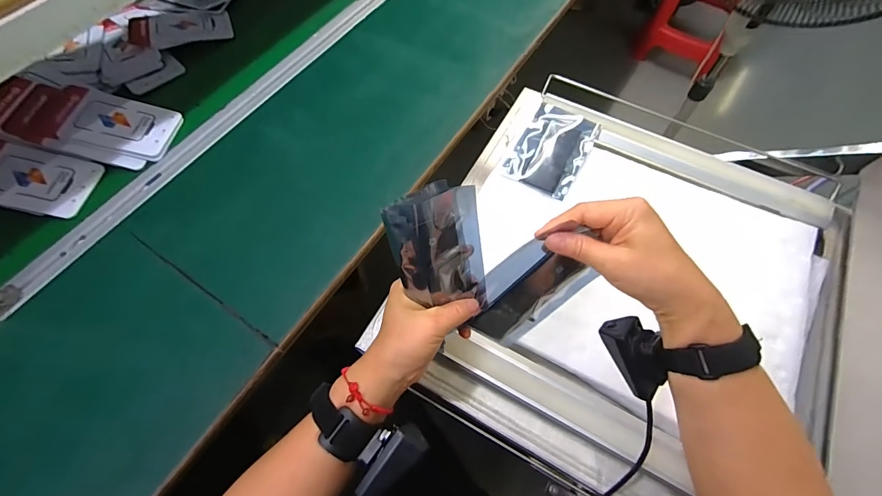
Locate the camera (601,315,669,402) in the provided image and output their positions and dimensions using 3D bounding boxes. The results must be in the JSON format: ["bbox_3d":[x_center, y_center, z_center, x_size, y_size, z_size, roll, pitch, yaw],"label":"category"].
[{"bbox_3d":[0.173,0.093,0.329,0.031,0.044,0.070,-26,67,-12],"label":"camera"}]

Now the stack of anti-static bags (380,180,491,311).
[{"bbox_3d":[-0.001,0.005,0.331,0.080,0.117,0.019,-19,32,-14],"label":"stack of anti-static bags"}]

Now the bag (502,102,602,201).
[{"bbox_3d":[0.164,-0.146,0.550,0.096,0.013,0.151,28,72,12],"label":"bag"}]

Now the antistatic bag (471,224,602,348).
[{"bbox_3d":[0.079,0.046,0.368,0.113,0.085,0.011,-46,30,17],"label":"antistatic bag"}]

